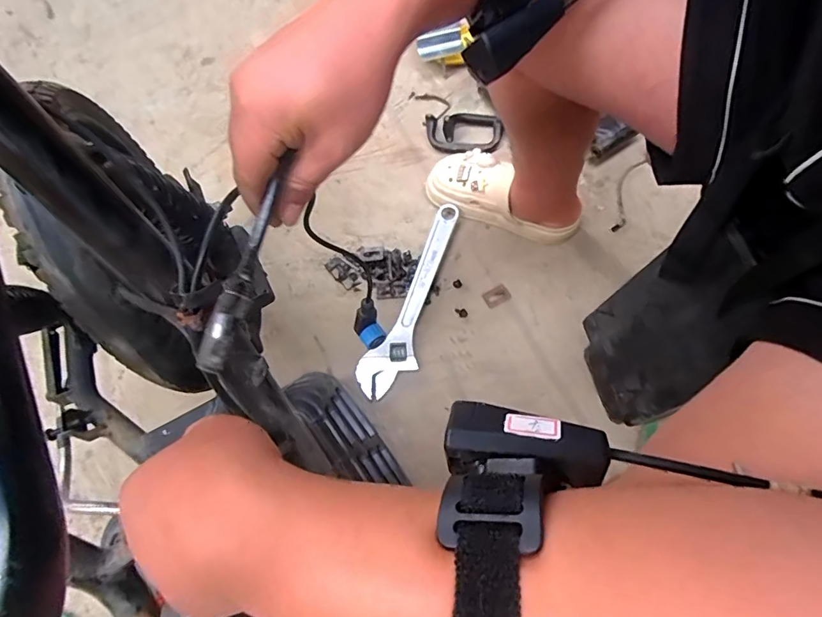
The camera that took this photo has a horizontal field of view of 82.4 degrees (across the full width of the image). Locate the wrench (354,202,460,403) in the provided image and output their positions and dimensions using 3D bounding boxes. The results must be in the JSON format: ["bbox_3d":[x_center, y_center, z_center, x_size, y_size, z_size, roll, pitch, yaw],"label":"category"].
[{"bbox_3d":[0.013,-0.015,0.777,0.077,0.029,0.349,23,72,11],"label":"wrench"}]

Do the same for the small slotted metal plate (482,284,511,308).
[{"bbox_3d":[0.141,-0.020,0.777,0.043,0.004,0.031,-28,70,-8],"label":"small slotted metal plate"}]

